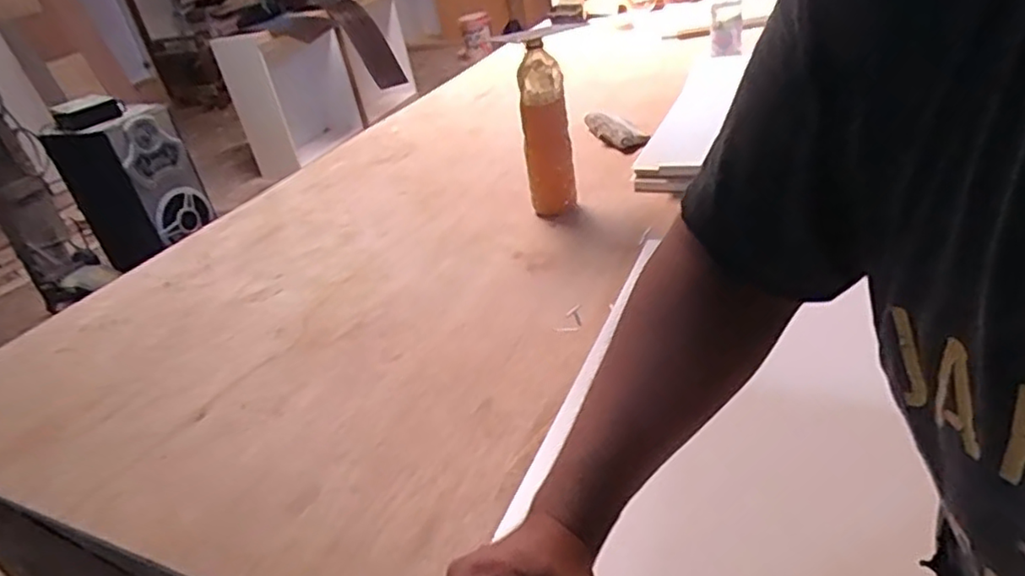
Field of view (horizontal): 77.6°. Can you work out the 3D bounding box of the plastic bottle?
[{"bbox_3d":[0.064,-0.262,1.133,0.085,0.289,0.074,-8,31,5],"label":"plastic bottle"}]

